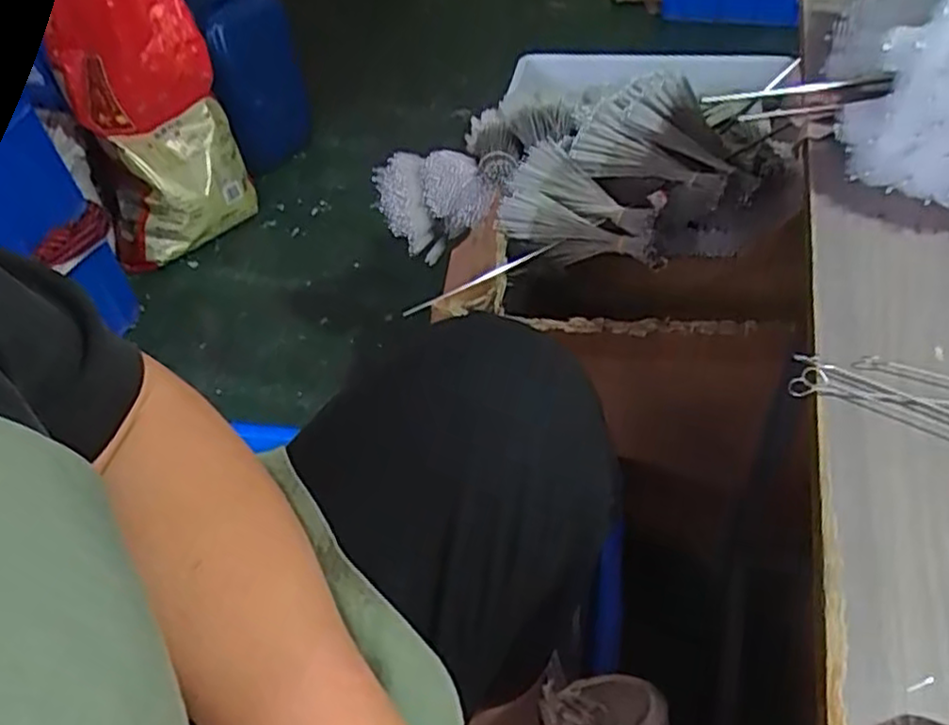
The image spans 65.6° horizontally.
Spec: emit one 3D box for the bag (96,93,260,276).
[{"bbox_3d":[-0.624,-0.365,1.545,0.295,0.249,0.142,-19,46,-14],"label":"bag"}]

